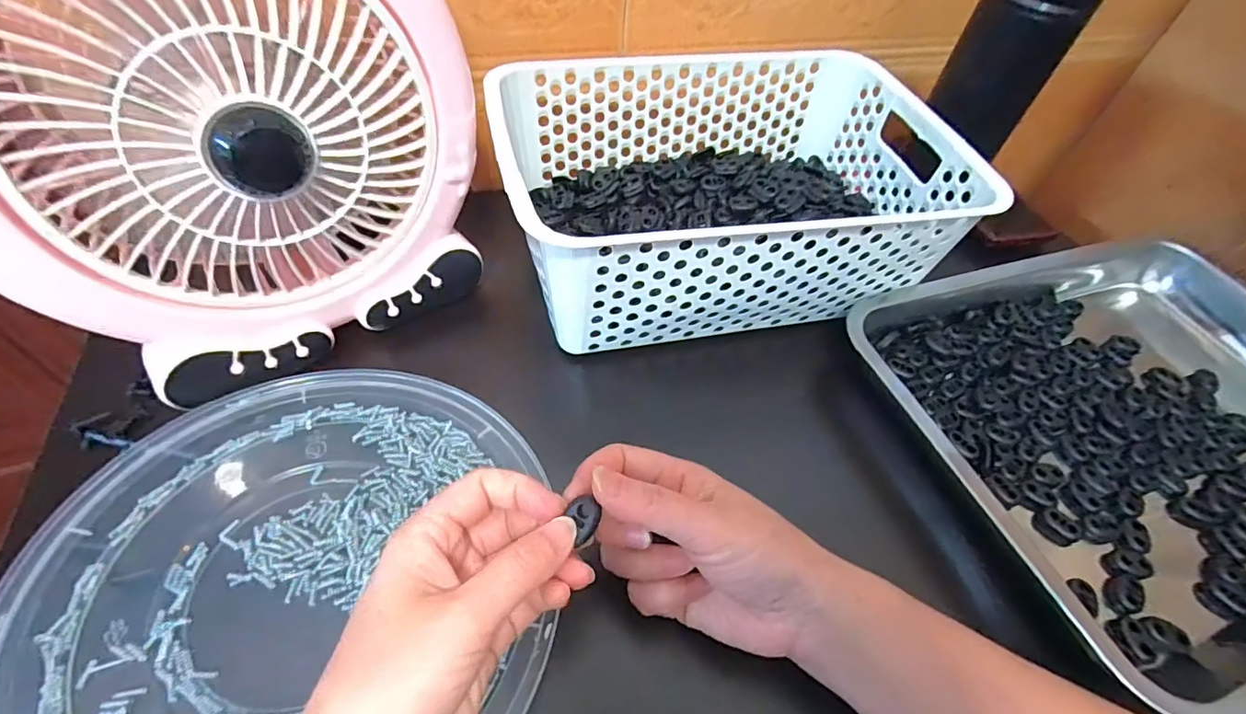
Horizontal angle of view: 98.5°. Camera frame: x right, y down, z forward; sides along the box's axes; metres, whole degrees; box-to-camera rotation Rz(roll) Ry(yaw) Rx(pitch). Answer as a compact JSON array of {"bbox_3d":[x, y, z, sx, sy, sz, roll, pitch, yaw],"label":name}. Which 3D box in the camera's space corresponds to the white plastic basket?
[{"bbox_3d":[0.071,-0.125,0.402,0.310,0.101,0.215,-7,53,-12],"label":"white plastic basket"}]

